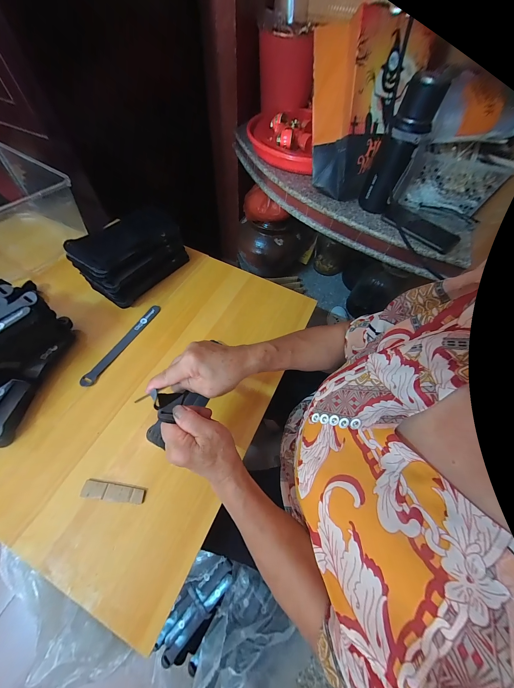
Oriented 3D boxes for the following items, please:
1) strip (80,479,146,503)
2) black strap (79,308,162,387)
[{"bbox_3d":[-0.202,0.210,0.333,0.086,0.009,0.021,9,60,1],"label":"strip"},{"bbox_3d":[-0.255,-0.002,0.453,0.023,0.009,0.193,26,61,11],"label":"black strap"}]

